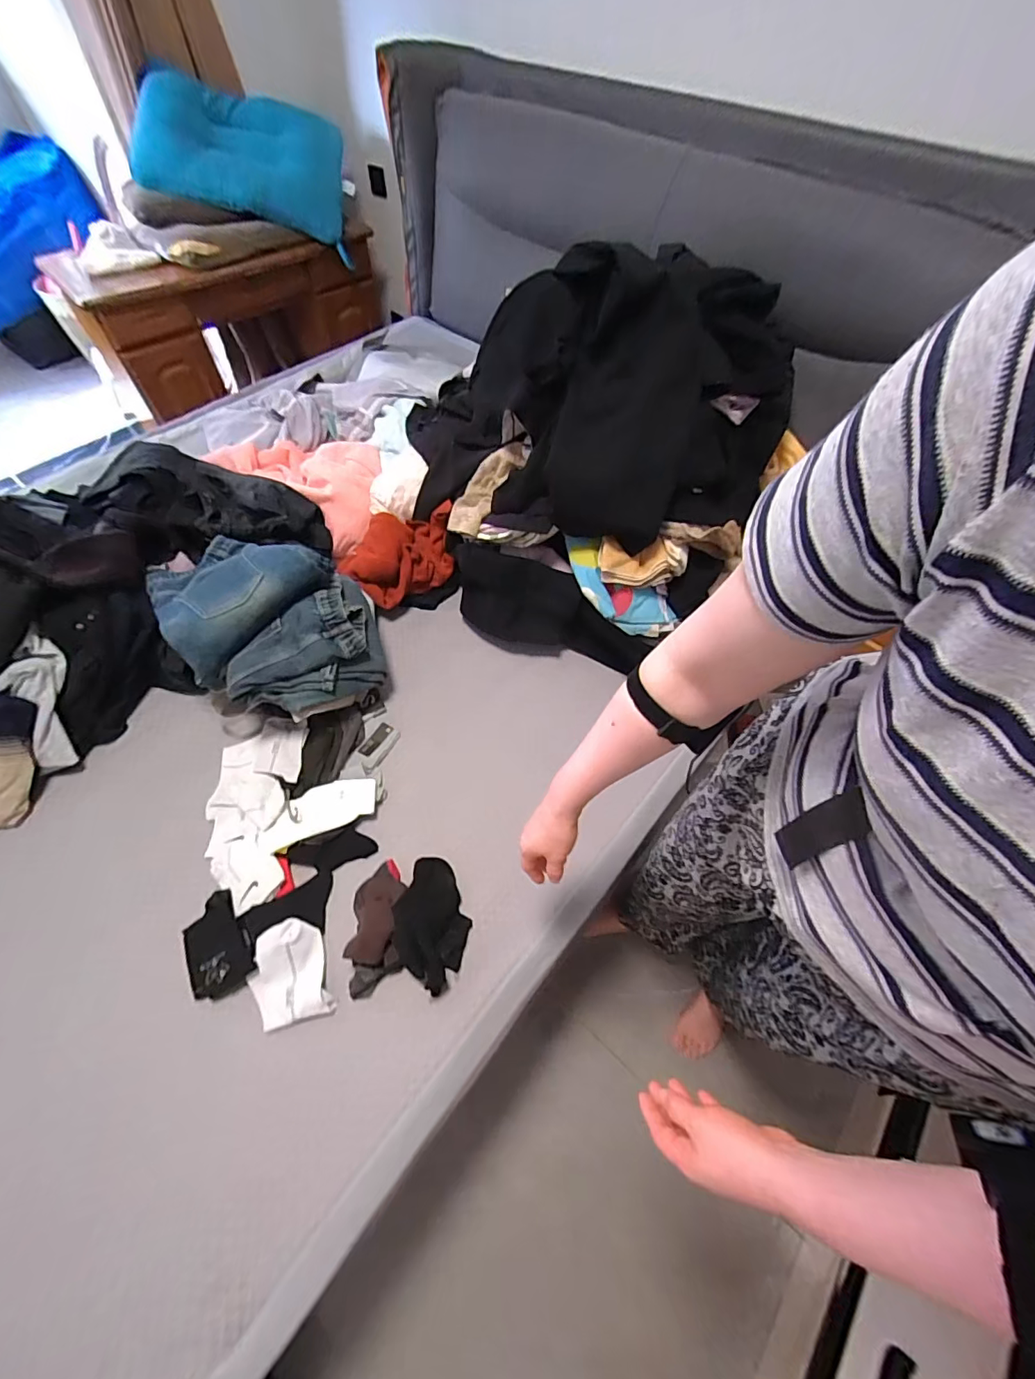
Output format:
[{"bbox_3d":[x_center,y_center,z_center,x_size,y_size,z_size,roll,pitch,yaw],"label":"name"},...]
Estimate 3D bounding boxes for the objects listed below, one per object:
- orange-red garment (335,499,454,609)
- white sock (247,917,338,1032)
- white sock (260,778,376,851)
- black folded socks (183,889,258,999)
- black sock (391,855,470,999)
[{"bbox_3d":[-0.269,-0.306,1.138,0.234,0.132,0.179,-6,61,-2],"label":"orange-red garment"},{"bbox_3d":[-0.347,0.429,0.748,0.107,0.028,0.140,-17,62,-9],"label":"white sock"},{"bbox_3d":[-0.349,0.215,0.876,0.193,0.044,0.082,-23,63,-12],"label":"white sock"},{"bbox_3d":[-0.467,0.399,0.760,0.092,0.026,0.139,-32,65,-16],"label":"black folded socks"},{"bbox_3d":[-0.138,0.369,0.787,0.106,0.063,0.189,-20,63,-10],"label":"black sock"}]

